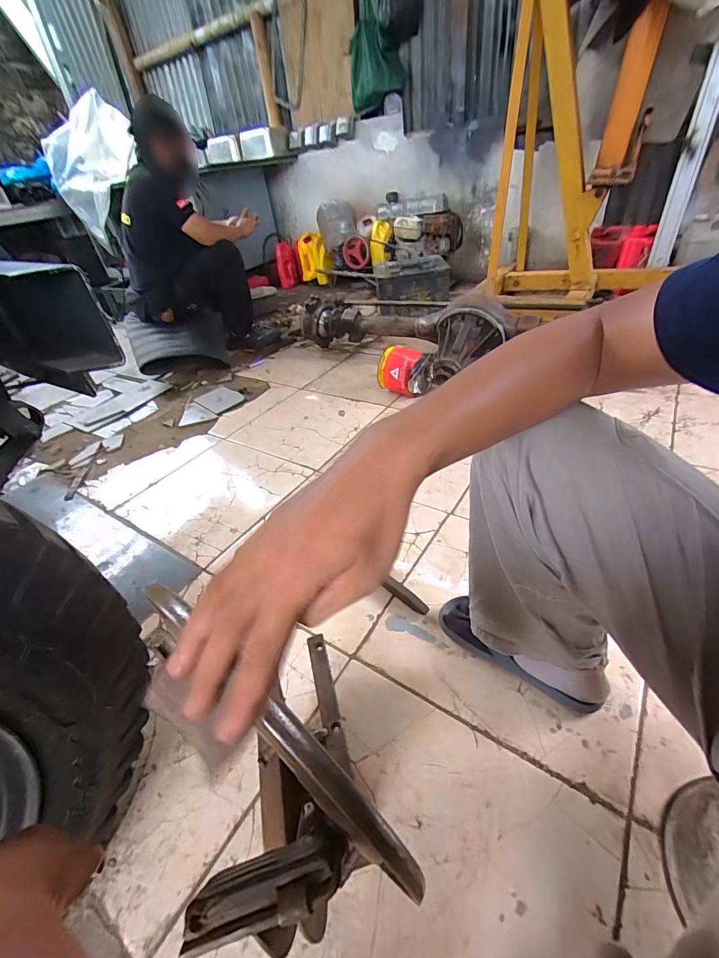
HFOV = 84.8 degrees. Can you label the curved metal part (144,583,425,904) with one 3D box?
[{"bbox_3d":[-0.057,0.132,0.227,0.236,0.046,0.020,37,54,19],"label":"curved metal part"}]

